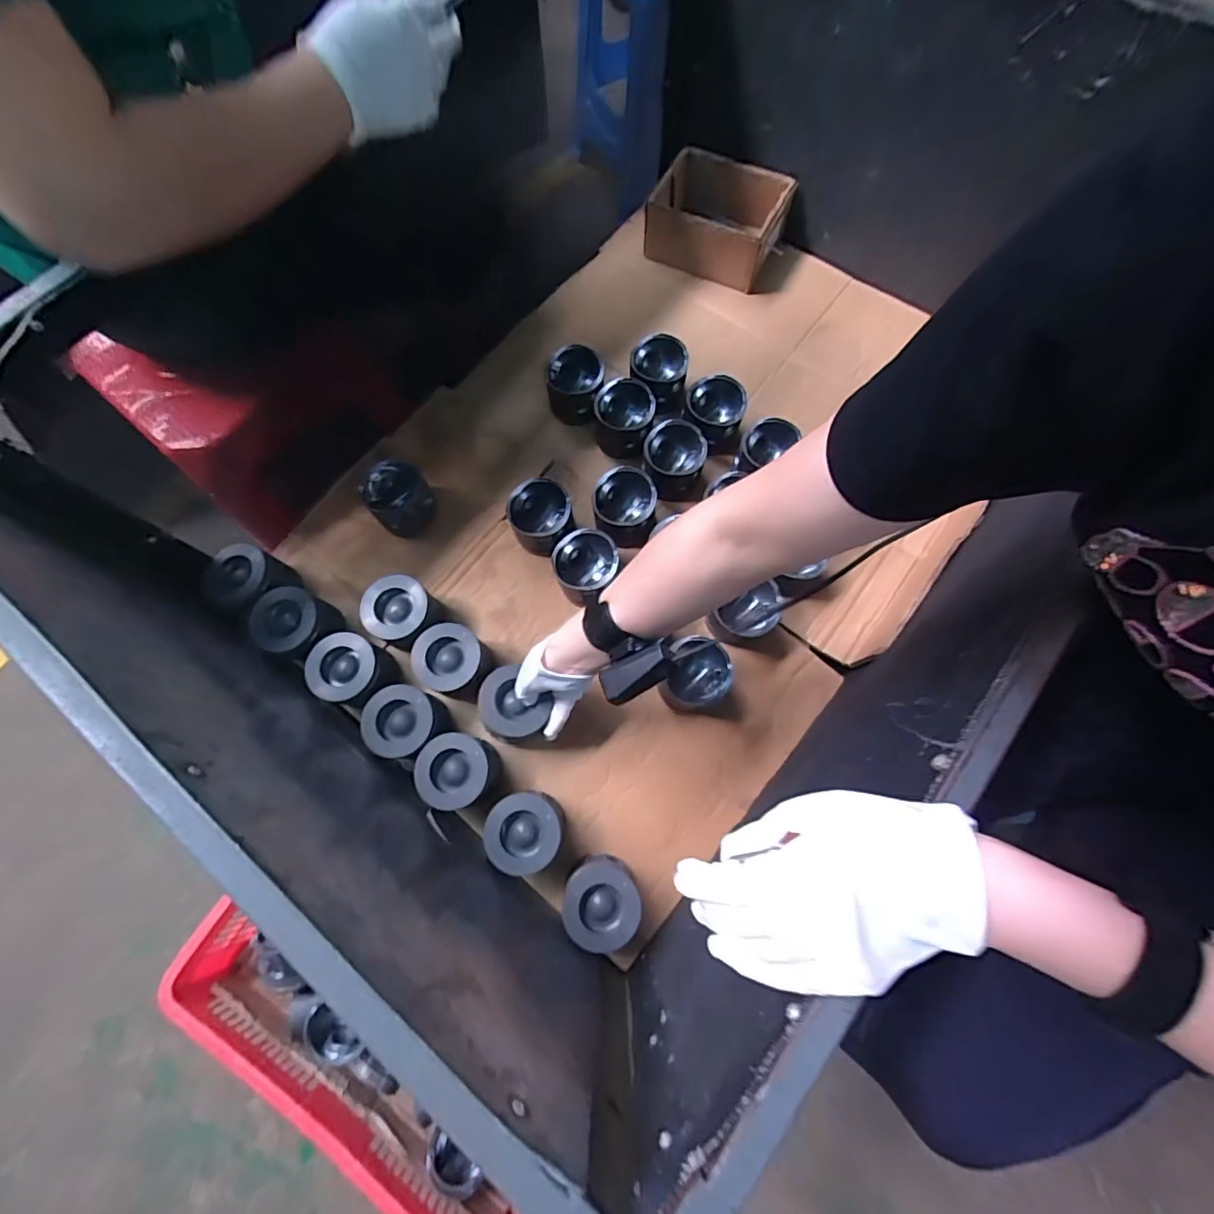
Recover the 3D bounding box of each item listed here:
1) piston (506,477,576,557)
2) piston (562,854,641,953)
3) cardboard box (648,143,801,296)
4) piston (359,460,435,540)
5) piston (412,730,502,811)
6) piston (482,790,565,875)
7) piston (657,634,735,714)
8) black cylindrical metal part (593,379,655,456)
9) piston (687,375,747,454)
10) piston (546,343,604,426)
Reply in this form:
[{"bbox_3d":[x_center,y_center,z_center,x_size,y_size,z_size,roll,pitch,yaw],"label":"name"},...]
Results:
[{"bbox_3d":[-0.091,-0.120,0.775,0.085,0.077,0.084,0,73,1],"label":"piston"},{"bbox_3d":[-0.005,0.336,0.641,0.086,0.071,0.090,3,73,2],"label":"piston"},{"bbox_3d":[0.179,-0.634,0.928,0.212,0.113,0.155,27,75,9],"label":"cardboard box"},{"bbox_3d":[-0.293,-0.154,0.790,0.084,0.073,0.081,0,73,1],"label":"piston"},{"bbox_3d":[-0.177,0.195,0.661,0.086,0.057,0.080,0,73,1],"label":"piston"},{"bbox_3d":[-0.094,0.263,0.654,0.082,0.076,0.086,0,73,1],"label":"piston"},{"bbox_3d":[0.112,0.089,0.707,0.079,0.087,0.083,14,73,5],"label":"piston"},{"bbox_3d":[0.024,-0.275,0.818,0.083,0.079,0.085,0,73,1],"label":"black cylindrical metal part"},{"bbox_3d":[0.157,-0.282,0.816,0.091,0.066,0.085,8,73,3],"label":"piston"},{"bbox_3d":[-0.047,-0.328,0.845,0.088,0.081,0.100,-2,73,0],"label":"piston"}]

